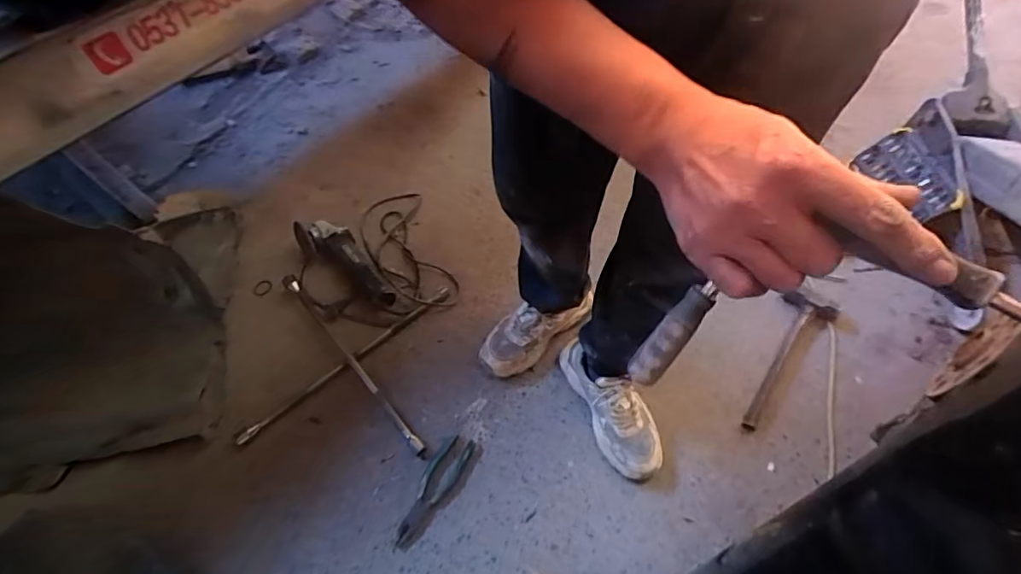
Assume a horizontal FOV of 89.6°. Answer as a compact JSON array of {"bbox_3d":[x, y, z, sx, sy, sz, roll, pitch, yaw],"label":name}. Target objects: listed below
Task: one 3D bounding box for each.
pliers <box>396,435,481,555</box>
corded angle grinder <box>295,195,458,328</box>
[{"bbox_3d":[-0.134,0.362,0.922,0.069,0.017,0.211,33,65,22],"label":"pliers"},{"bbox_3d":[-0.332,-0.057,1.159,0.284,0.075,0.336,-25,59,-12],"label":"corded angle grinder"}]

